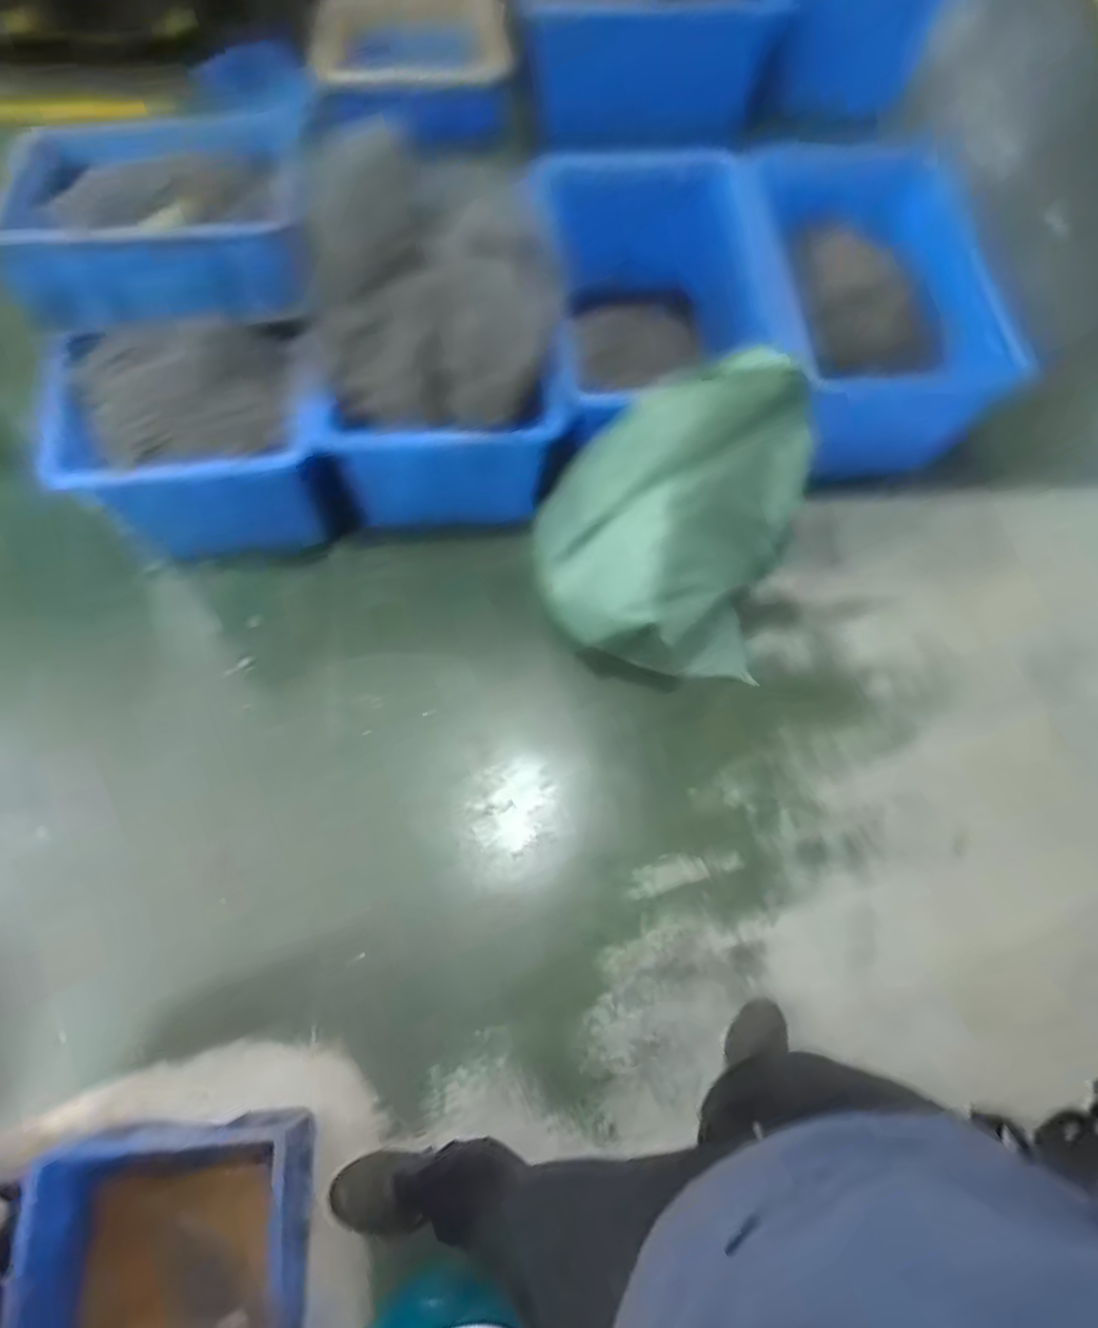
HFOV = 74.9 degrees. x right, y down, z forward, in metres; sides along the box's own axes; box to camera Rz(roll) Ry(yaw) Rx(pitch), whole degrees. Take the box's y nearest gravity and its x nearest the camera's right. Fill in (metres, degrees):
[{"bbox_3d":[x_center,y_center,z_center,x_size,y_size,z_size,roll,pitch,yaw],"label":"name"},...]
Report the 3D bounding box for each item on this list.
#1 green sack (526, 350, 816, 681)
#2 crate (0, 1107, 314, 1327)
[{"bbox_3d":[0.256,-0.231,1.357,0.501,0.468,0.396,-24,71,-11],"label":"green sack"},{"bbox_3d":[-0.539,0.908,0.998,0.368,0.215,0.463,-7,68,-5],"label":"crate"}]

